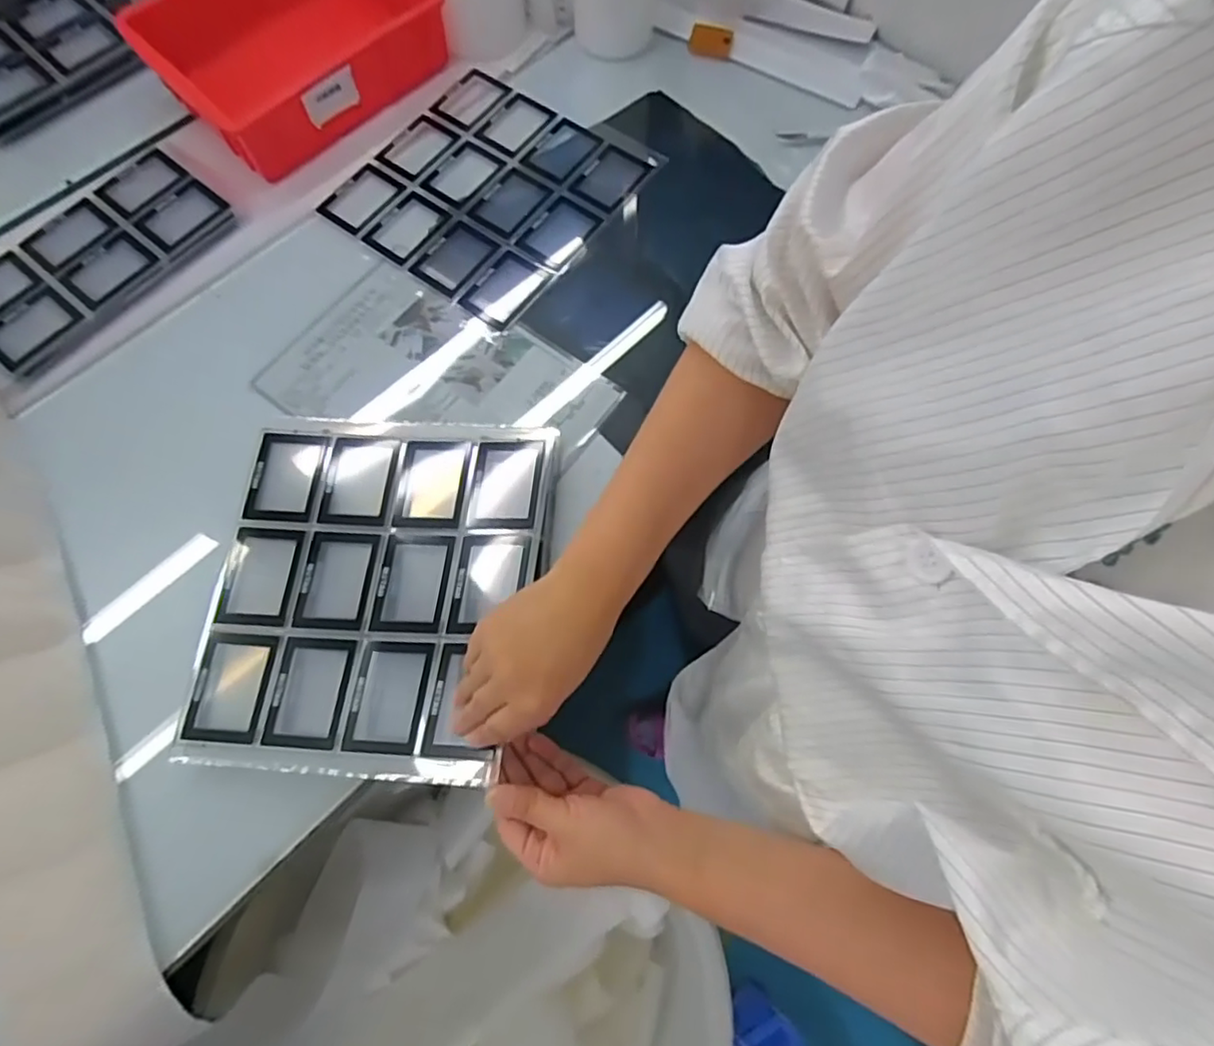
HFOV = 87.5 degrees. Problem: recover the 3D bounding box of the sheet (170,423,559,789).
[{"bbox_3d":[-0.198,0.049,0.532,0.273,0.020,0.298,1,68,8],"label":"sheet"}]

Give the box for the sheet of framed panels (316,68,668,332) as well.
[{"bbox_3d":[-0.132,-0.376,0.705,0.271,0.012,0.272,34,73,10],"label":"sheet of framed panels"}]

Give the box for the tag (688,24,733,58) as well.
[{"bbox_3d":[0.126,-0.584,0.768,0.052,0.011,0.037,15,101,16],"label":"tag"}]

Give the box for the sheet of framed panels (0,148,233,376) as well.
[{"bbox_3d":[-0.546,-0.284,0.668,0.147,0.012,0.265,38,74,12],"label":"sheet of framed panels"}]

